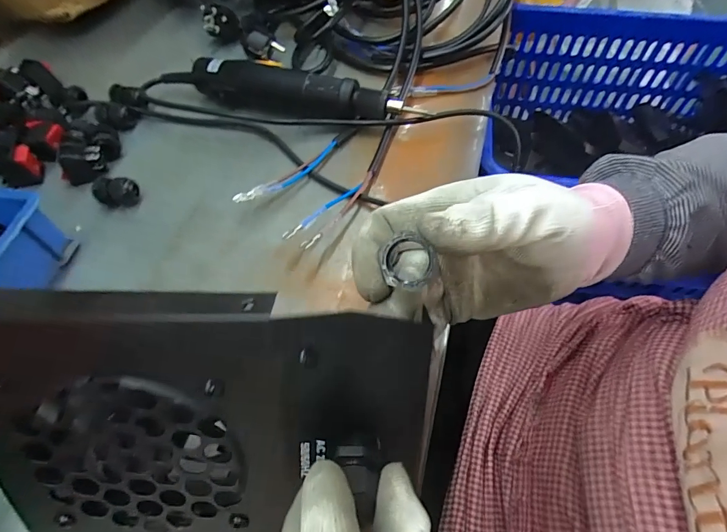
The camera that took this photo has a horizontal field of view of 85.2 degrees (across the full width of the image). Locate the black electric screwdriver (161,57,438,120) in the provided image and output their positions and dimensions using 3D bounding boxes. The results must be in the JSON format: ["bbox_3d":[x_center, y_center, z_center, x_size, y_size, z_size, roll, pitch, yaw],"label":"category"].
[{"bbox_3d":[-0.075,-0.173,0.401,0.281,0.041,0.045,17,60,12],"label":"black electric screwdriver"}]

